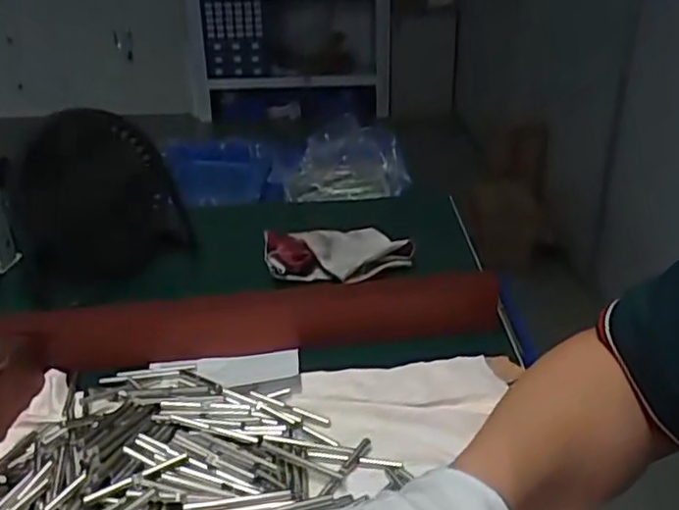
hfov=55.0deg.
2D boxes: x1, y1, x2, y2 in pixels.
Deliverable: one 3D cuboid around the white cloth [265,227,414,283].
[{"bbox_3d":[-0.004,-0.004,0.579,0.122,0.027,0.092,-5,27,-9],"label":"white cloth"}]

